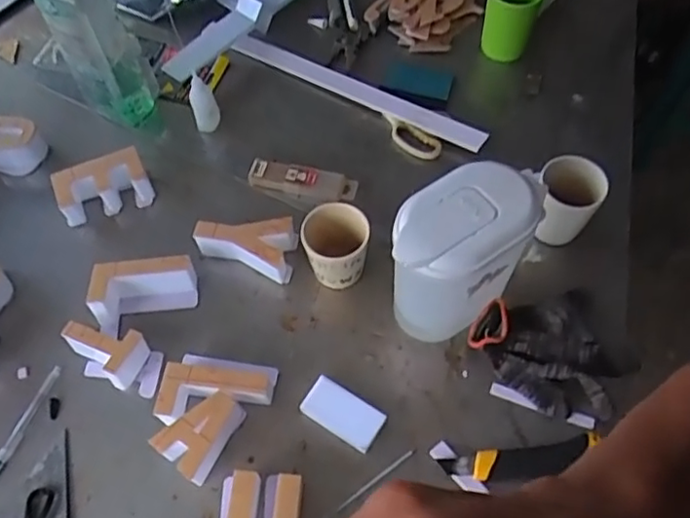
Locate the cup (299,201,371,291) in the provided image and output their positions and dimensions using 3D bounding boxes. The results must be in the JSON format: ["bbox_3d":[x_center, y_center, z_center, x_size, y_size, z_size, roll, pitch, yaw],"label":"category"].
[{"bbox_3d":[-0.009,-0.009,0.717,0.071,0.095,0.070,-1,59,2],"label":"cup"}]

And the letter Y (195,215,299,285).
[{"bbox_3d":[-0.120,-0.016,0.749,0.116,0.057,0.064,7,60,7],"label":"letter Y"}]

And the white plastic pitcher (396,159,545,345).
[{"bbox_3d":[0.114,0.004,0.649,0.166,0.194,0.096,-35,67,-17],"label":"white plastic pitcher"}]

